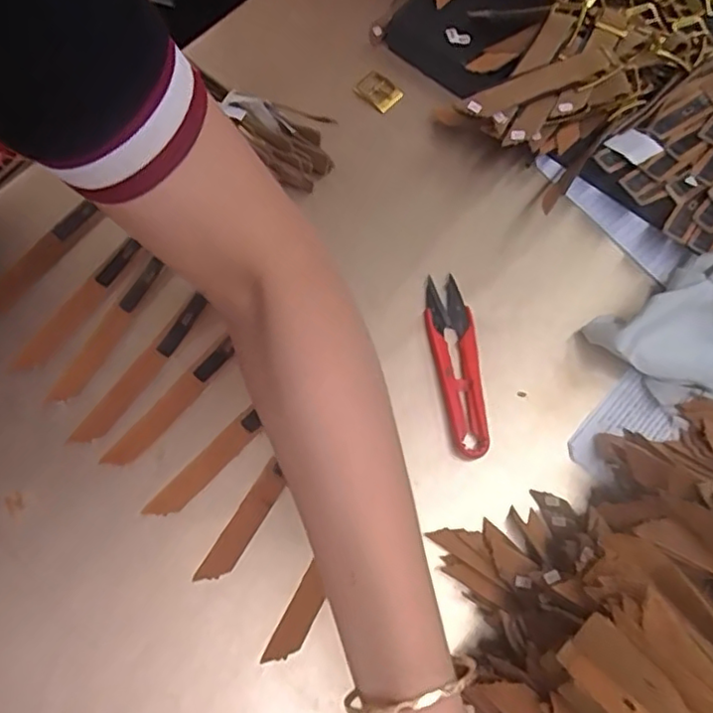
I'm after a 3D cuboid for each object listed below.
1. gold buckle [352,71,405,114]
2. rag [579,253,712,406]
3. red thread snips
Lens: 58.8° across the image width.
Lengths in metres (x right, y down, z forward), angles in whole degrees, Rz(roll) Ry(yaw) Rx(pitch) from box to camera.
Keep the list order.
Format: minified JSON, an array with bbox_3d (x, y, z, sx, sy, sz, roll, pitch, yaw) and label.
[{"bbox_3d":[0.016,-0.195,0.463,0.022,0.005,0.034,-43,77,-15],"label":"gold buckle"},{"bbox_3d":[0.216,-0.015,0.395,0.107,0.043,0.090,37,74,10],"label":"rag"},{"bbox_3d":[0.064,0.005,0.397,0.028,0.009,0.116,-8,71,-5],"label":"red thread snips"}]

